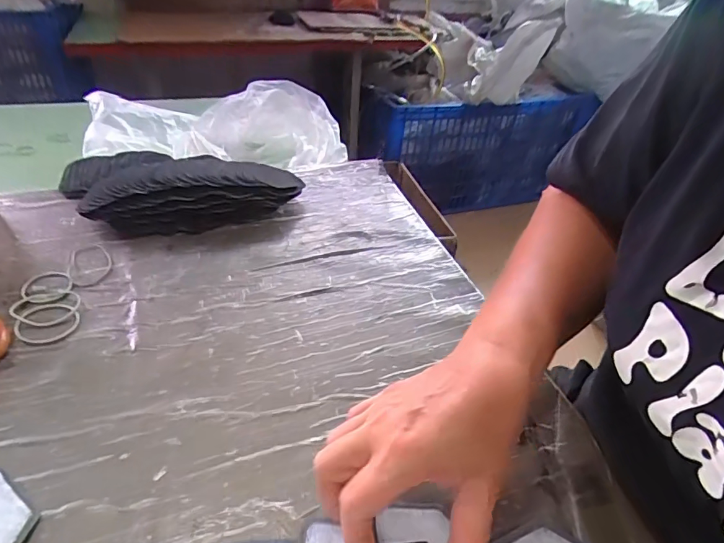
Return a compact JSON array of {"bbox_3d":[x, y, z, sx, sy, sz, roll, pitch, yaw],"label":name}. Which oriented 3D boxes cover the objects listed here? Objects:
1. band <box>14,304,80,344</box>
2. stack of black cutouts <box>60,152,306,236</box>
[{"bbox_3d":[-0.266,0.043,0.383,0.047,0.004,0.043,-10,47,-20],"label":"band"},{"bbox_3d":[-0.212,-0.107,0.537,0.267,0.055,0.153,-8,41,-14],"label":"stack of black cutouts"}]

